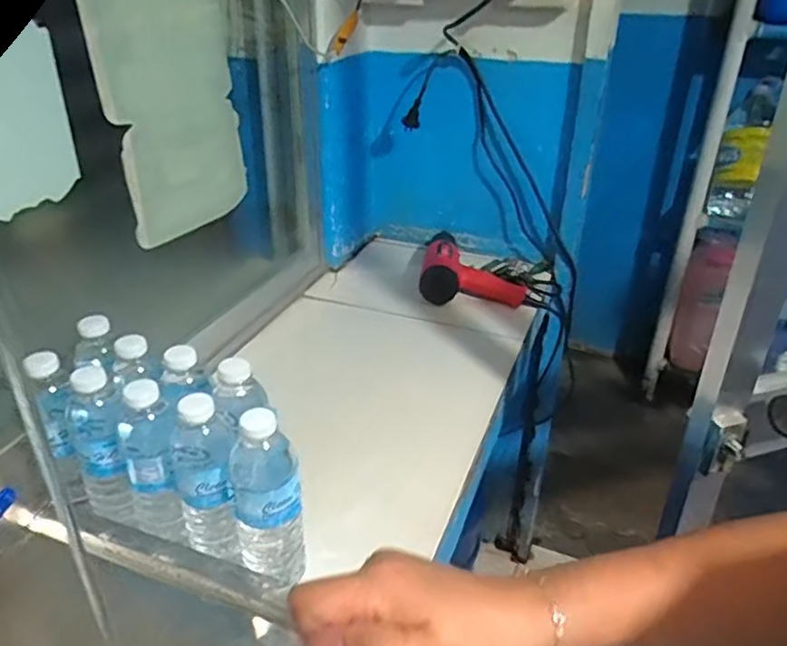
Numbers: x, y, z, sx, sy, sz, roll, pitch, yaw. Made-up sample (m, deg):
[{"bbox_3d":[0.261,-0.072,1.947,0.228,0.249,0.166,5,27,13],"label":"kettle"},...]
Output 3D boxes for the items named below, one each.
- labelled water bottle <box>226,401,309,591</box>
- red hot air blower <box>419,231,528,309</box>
[{"bbox_3d":[-0.116,0.161,0.579,0.060,0.164,0.053,-7,31,-12],"label":"labelled water bottle"},{"bbox_3d":[0.147,-0.087,1.148,0.185,0.087,0.158,4,30,5],"label":"red hot air blower"}]

